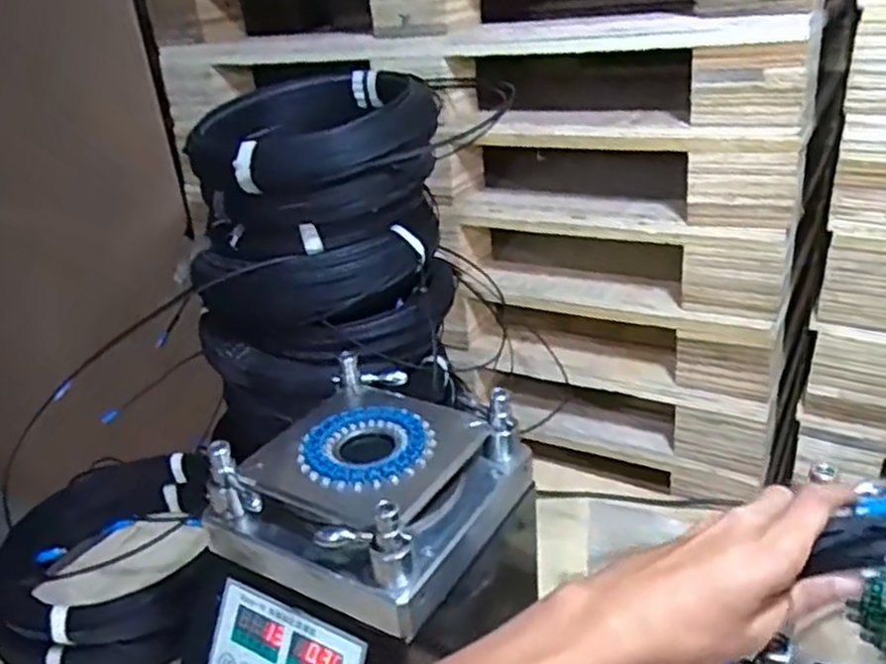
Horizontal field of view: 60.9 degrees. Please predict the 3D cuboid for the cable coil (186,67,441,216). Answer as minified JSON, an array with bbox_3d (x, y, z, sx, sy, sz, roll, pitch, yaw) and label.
[{"bbox_3d":[-0.161,-0.239,0.963,0.298,0.106,0.229,-15,27,-15],"label":"cable coil"}]

